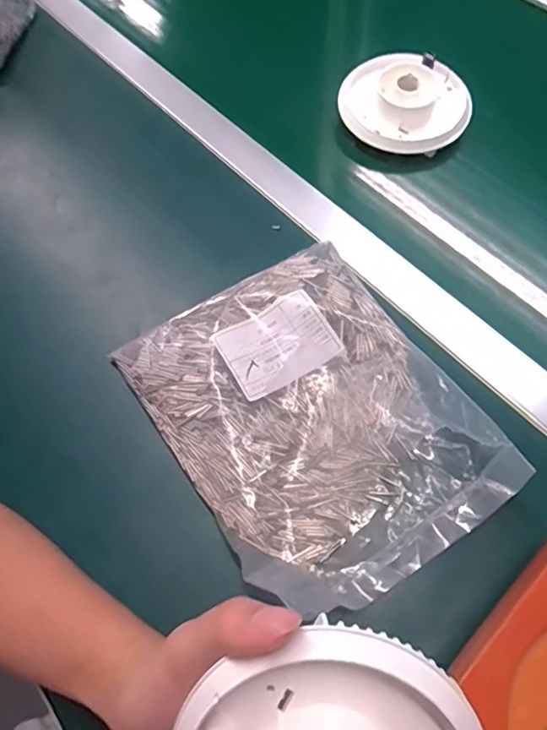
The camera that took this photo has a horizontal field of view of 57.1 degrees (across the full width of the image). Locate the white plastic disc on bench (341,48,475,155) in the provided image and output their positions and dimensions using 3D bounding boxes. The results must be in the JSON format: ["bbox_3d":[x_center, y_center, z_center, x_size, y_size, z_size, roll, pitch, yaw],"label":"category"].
[{"bbox_3d":[0.130,-0.257,0.494,0.121,0.046,0.108,17,65,11],"label":"white plastic disc on bench"}]

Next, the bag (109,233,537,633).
[{"bbox_3d":[0.027,0.029,0.351,0.194,0.039,0.242,-32,66,-13],"label":"bag"}]

